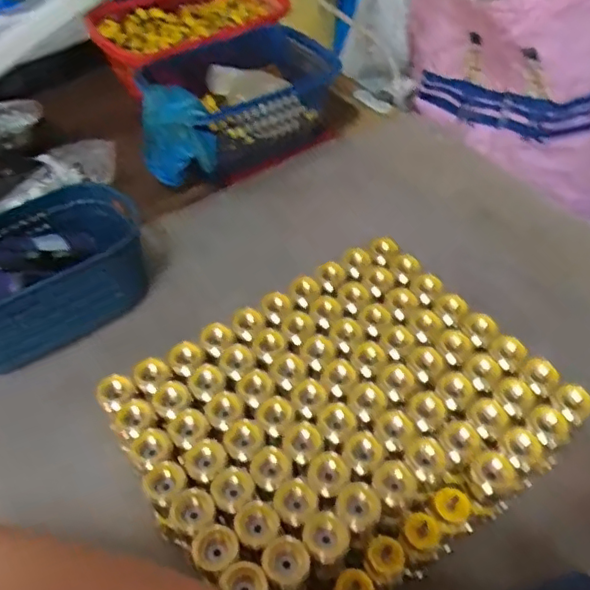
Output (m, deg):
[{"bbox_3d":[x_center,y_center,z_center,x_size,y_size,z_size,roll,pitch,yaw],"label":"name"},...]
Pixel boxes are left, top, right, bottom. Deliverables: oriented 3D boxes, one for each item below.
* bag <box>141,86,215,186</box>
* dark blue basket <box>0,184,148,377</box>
[{"bbox_3d":[-0.152,-0.202,0.771,0.092,0.119,0.071,-11,48,-8],"label":"bag"},{"bbox_3d":[-0.267,-0.028,0.640,0.210,0.095,0.166,-20,50,-15],"label":"dark blue basket"}]

